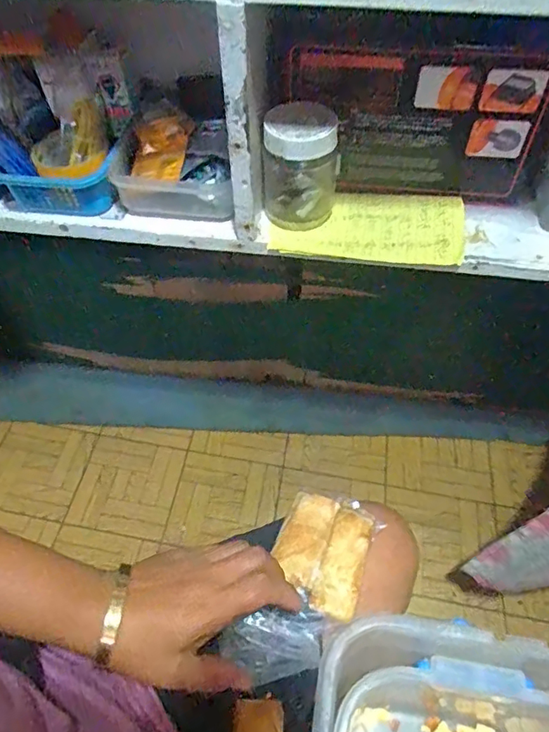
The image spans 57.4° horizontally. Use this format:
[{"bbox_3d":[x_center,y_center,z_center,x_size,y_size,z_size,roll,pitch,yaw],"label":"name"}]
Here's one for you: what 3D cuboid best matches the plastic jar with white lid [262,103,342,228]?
[{"bbox_3d":[0.027,-0.199,0.506,0.072,0.103,0.068,-1,53,1],"label":"plastic jar with white lid"}]

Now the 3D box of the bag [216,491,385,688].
[{"bbox_3d":[0.027,0.175,0.410,0.080,0.034,0.167,25,42,18],"label":"bag"}]

